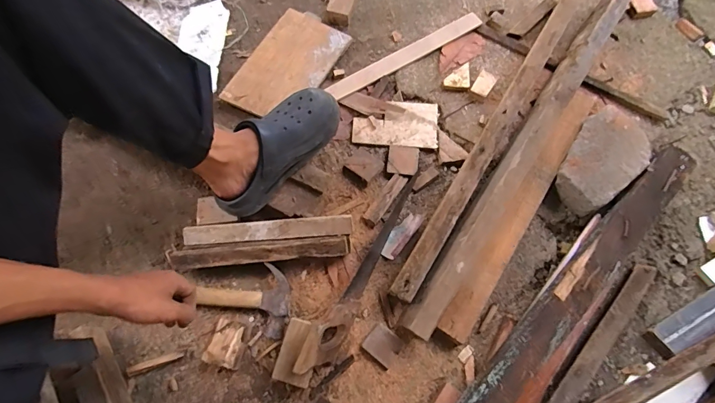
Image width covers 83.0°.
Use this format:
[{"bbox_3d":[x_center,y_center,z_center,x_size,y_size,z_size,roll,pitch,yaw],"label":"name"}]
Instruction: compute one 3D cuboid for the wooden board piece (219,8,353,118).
[{"bbox_3d":[-0.155,-0.296,0.878,0.170,0.013,0.269,32,72,8],"label":"wooden board piece"}]

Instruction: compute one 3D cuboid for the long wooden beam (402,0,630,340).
[{"bbox_3d":[0.338,-0.115,0.791,0.071,0.090,0.852,34,73,9],"label":"long wooden beam"}]

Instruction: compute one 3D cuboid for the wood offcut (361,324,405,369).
[{"bbox_3d":[0.043,0.246,0.689,0.057,0.021,0.052,39,73,11],"label":"wood offcut"}]

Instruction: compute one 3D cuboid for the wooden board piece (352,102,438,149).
[{"bbox_3d":[0.080,-0.162,0.854,0.176,0.015,0.101,2,71,-2],"label":"wooden board piece"}]

